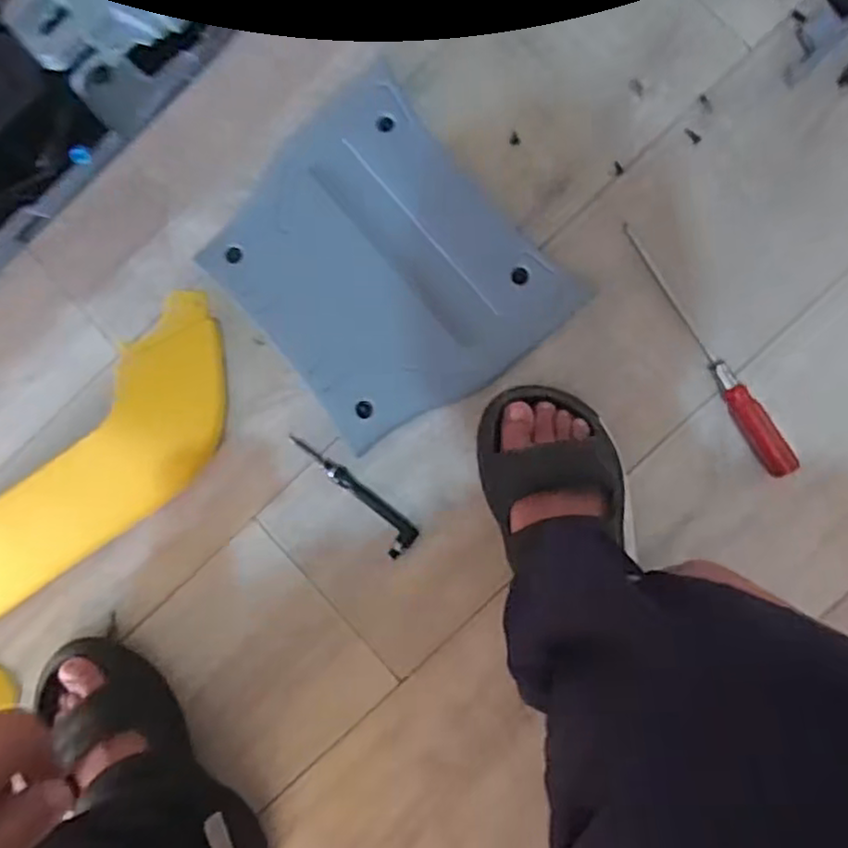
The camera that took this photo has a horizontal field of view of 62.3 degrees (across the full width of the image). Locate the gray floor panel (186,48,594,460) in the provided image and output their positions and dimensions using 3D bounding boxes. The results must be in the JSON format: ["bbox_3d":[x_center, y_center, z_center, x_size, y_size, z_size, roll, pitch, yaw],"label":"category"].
[{"bbox_3d":[-0.038,-0.138,0.622,0.231,0.029,0.273,-42,89,5],"label":"gray floor panel"}]

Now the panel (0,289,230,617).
[{"bbox_3d":[-0.321,0.066,0.620,0.411,0.042,0.130,-43,87,2],"label":"panel"}]

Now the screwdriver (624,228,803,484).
[{"bbox_3d":[0.246,-0.066,0.610,0.023,0.024,0.248,-31,85,5],"label":"screwdriver"}]

